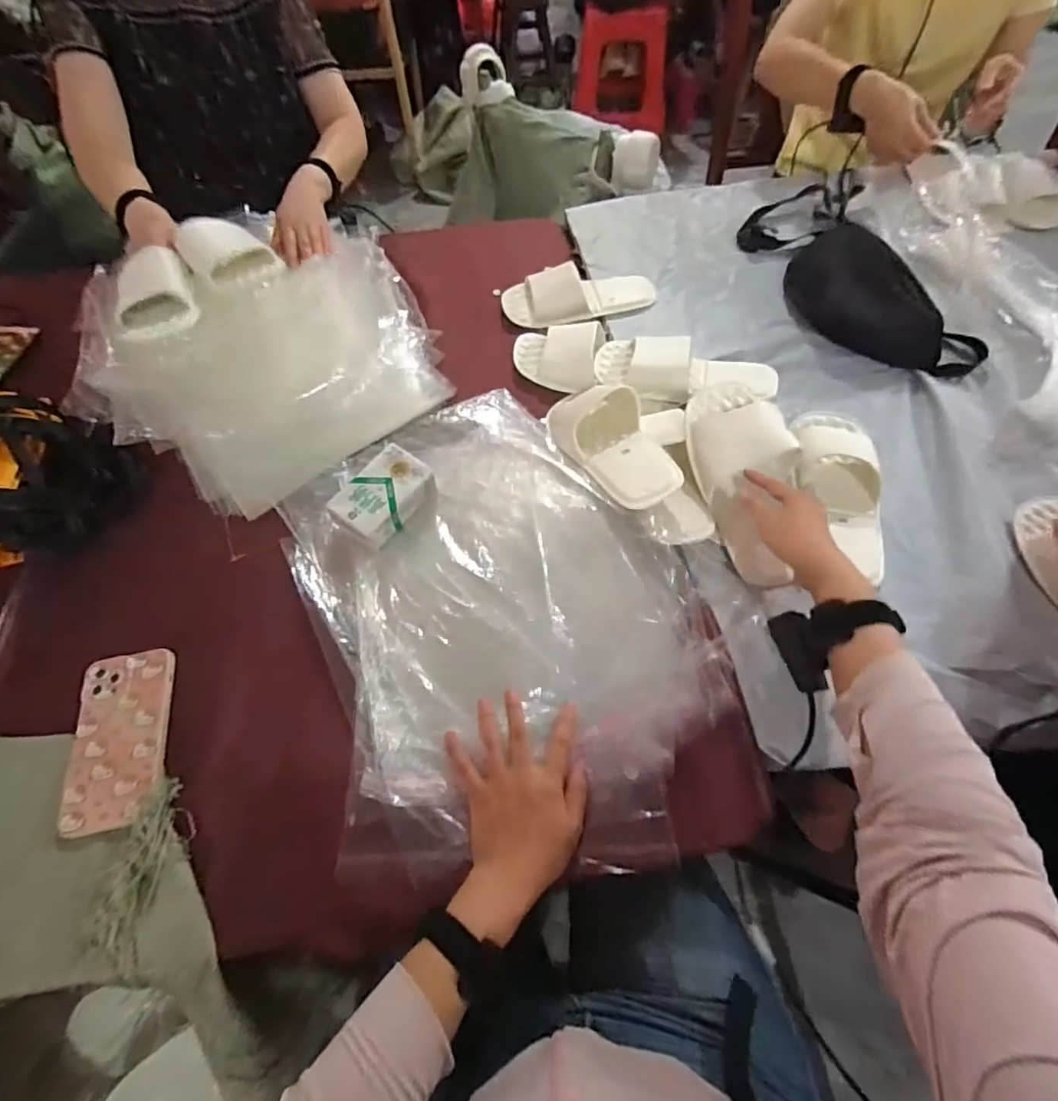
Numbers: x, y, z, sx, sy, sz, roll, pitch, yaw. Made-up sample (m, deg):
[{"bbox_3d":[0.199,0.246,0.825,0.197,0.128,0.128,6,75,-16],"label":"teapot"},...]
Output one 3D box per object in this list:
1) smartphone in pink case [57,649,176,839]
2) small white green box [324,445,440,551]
[{"bbox_3d":[-0.384,0.174,0.522,0.081,0.019,0.160,-13,59,-6],"label":"smartphone in pink case"},{"bbox_3d":[-0.165,-0.061,0.630,0.070,0.035,0.114,30,64,18],"label":"small white green box"}]

